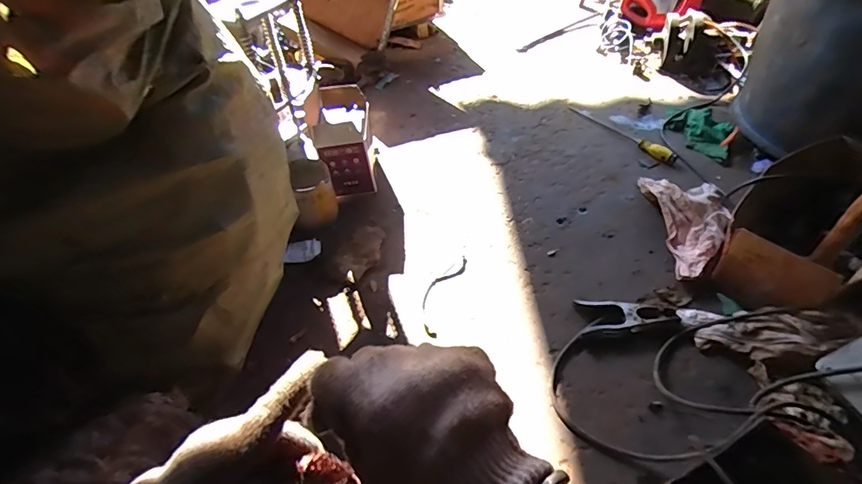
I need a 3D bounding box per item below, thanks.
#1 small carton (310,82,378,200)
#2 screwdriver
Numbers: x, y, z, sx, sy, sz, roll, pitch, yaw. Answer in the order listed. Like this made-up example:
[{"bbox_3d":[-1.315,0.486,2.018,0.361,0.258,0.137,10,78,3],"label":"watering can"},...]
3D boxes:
[{"bbox_3d":[-0.244,-0.280,1.330,0.151,0.258,0.217,-10,46,-3],"label":"small carton"},{"bbox_3d":[0.565,-0.335,1.395,0.036,0.026,0.397,-28,49,-20],"label":"screwdriver"}]

